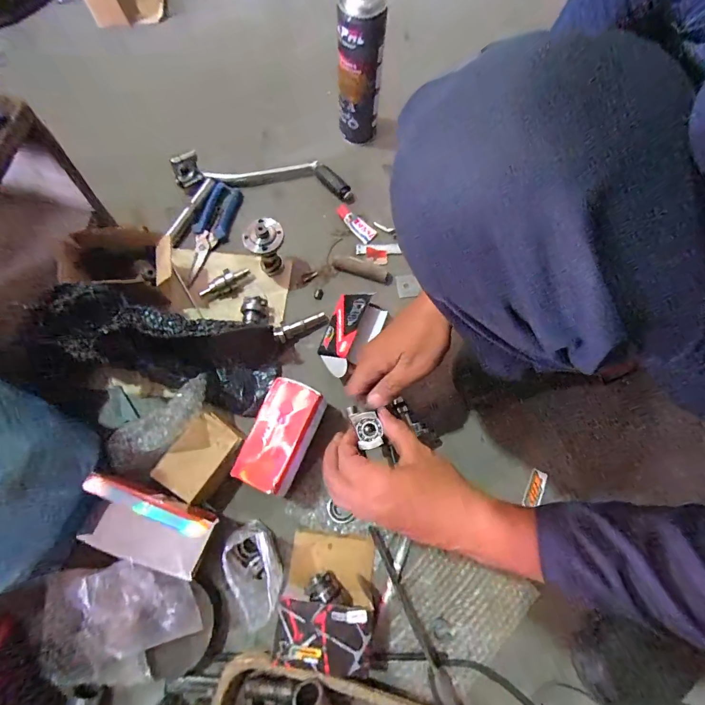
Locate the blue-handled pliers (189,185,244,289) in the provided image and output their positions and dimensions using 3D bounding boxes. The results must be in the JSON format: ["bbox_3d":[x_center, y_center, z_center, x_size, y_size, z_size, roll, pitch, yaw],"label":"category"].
[{"bbox_3d":[-0.220,-0.188,0.594,0.051,0.016,0.166,15,73,3],"label":"blue-handled pliers"}]

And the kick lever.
[{"bbox_3d":[-0.138,-0.286,0.606,0.279,0.042,0.068,2,73,-1],"label":"kick lever"}]

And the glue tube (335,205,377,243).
[{"bbox_3d":[0.006,-0.208,0.606,0.029,0.020,0.073,-43,79,-12],"label":"glue tube"}]

